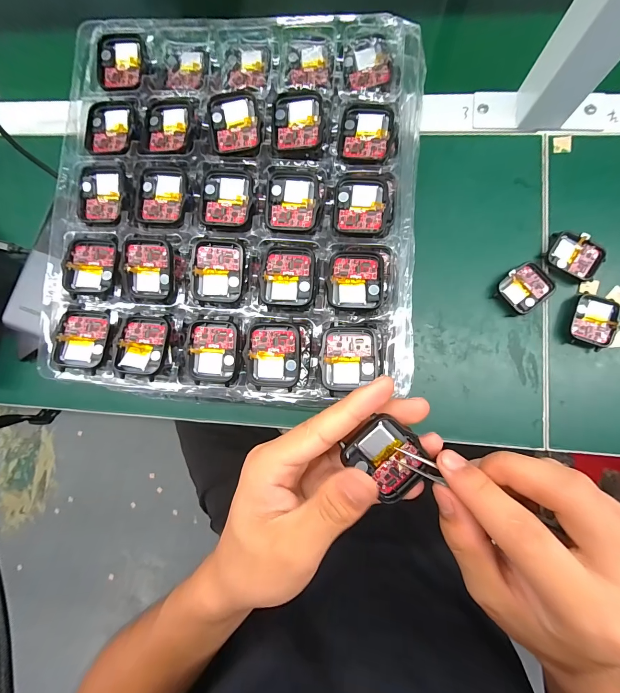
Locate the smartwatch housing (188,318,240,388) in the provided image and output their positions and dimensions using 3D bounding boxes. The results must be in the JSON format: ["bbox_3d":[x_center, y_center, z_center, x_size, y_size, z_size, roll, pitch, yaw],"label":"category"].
[{"bbox_3d":[-0.069,0.004,0.229,0.039,0.008,0.046,2,84,6],"label":"smartwatch housing"}]

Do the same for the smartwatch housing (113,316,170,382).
[{"bbox_3d":[-0.122,-0.001,0.232,0.036,0.007,0.045,7,84,6],"label":"smartwatch housing"}]

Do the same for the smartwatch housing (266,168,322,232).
[{"bbox_3d":[-0.013,-0.106,0.229,0.038,0.005,0.042,4,84,6],"label":"smartwatch housing"}]

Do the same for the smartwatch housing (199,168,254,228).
[{"bbox_3d":[-0.061,-0.111,0.234,0.038,0.005,0.044,5,84,6],"label":"smartwatch housing"}]

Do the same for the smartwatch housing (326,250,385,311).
[{"bbox_3d":[0.032,-0.047,0.221,0.038,0.005,0.042,5,84,6],"label":"smartwatch housing"}]

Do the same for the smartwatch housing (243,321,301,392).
[{"bbox_3d":[-0.025,0.006,0.218,0.037,0.009,0.045,4,84,6],"label":"smartwatch housing"}]

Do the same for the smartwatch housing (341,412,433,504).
[{"bbox_3d":[0.042,0.060,0.173,0.044,0.011,0.037,40,90,7],"label":"smartwatch housing"}]

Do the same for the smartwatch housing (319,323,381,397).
[{"bbox_3d":[0.027,0.008,0.214,0.039,0.005,0.045,4,84,6],"label":"smartwatch housing"}]

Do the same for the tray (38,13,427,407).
[{"bbox_3d":[-0.055,-0.106,0.247,0.271,0.041,0.284,4,86,6],"label":"tray"}]

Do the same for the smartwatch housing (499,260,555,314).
[{"bbox_3d":[0.195,-0.054,0.289,0.042,0.010,0.038,-39,83,2],"label":"smartwatch housing"}]

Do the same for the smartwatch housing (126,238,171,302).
[{"bbox_3d":[-0.118,-0.057,0.236,0.034,0.015,0.042,7,84,6],"label":"smartwatch housing"}]

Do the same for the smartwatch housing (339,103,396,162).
[{"bbox_3d":[0.041,-0.156,0.232,0.037,0.004,0.045,5,84,6],"label":"smartwatch housing"}]

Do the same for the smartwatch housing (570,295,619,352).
[{"bbox_3d":[0.251,-0.022,0.282,0.036,0.010,0.046,12,87,7],"label":"smartwatch housing"}]

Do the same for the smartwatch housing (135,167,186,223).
[{"bbox_3d":[-0.110,-0.114,0.238,0.037,0.004,0.042,6,84,6],"label":"smartwatch housing"}]

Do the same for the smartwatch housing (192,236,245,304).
[{"bbox_3d":[-0.065,-0.055,0.226,0.036,0.008,0.044,5,84,6],"label":"smartwatch housing"}]

